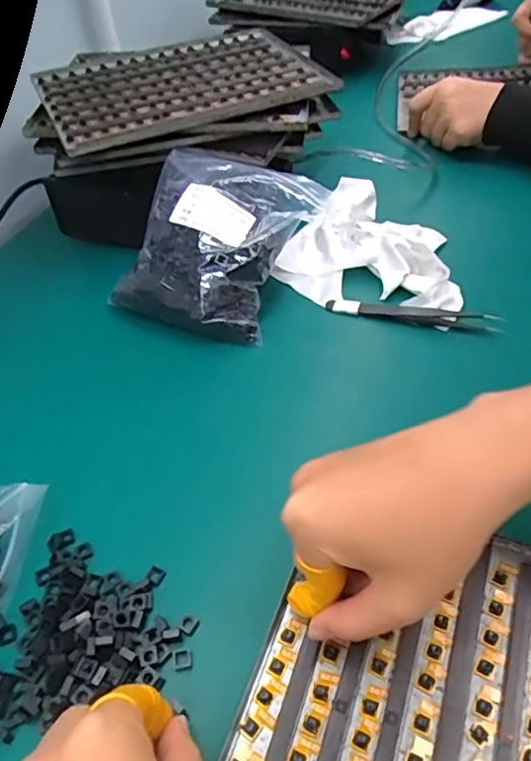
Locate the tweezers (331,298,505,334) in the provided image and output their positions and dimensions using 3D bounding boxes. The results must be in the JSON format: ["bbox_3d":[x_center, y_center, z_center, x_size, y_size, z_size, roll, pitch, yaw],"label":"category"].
[{"bbox_3d":[0.110,-0.054,0.438,0.129,0.013,0.012,11,49,16],"label":"tweezers"}]

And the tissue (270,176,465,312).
[{"bbox_3d":[0.082,-0.132,0.503,0.141,0.032,0.199,0,47,7],"label":"tissue"}]

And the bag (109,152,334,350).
[{"bbox_3d":[-0.039,-0.116,0.471,0.124,0.076,0.148,16,51,21],"label":"bag"}]

